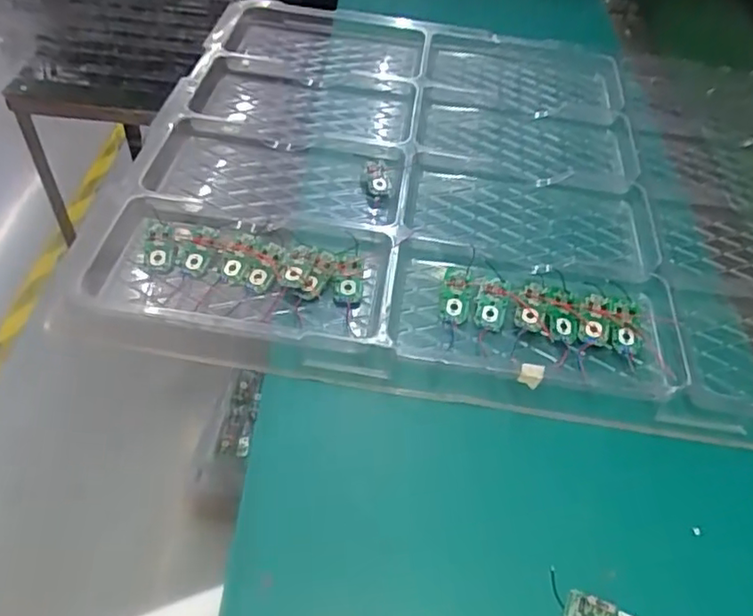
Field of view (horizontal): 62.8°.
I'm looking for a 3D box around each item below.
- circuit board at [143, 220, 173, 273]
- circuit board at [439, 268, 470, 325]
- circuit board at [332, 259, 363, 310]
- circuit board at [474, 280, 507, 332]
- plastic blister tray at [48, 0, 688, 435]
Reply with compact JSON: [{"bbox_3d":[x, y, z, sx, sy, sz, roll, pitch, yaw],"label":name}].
[{"bbox_3d":[-0.141,-0.041,0.397,0.017,0.005,0.040,-6,64,-11],"label":"circuit board"},{"bbox_3d":[0.051,-0.008,0.392,0.017,0.007,0.040,10,51,2],"label":"circuit board"},{"bbox_3d":[-0.018,-0.015,0.389,0.018,0.009,0.034,5,51,-2],"label":"circuit board"},{"bbox_3d":[0.072,-0.004,0.388,0.019,0.004,0.037,13,51,4],"label":"circuit board"},{"bbox_3d":[0.018,-0.109,0.466,0.374,0.022,0.392,8,51,0],"label":"plastic blister tray"}]

